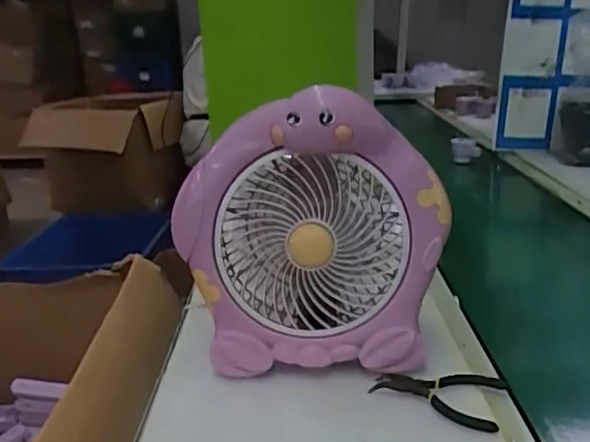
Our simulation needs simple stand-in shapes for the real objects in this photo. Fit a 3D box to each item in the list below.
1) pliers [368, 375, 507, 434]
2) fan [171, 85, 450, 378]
[{"bbox_3d":[0.128,0.153,0.567,0.115,0.013,0.068,6,20,23],"label":"pliers"},{"bbox_3d":[0.015,0.009,0.628,0.253,0.248,0.131,-1,18,4],"label":"fan"}]

